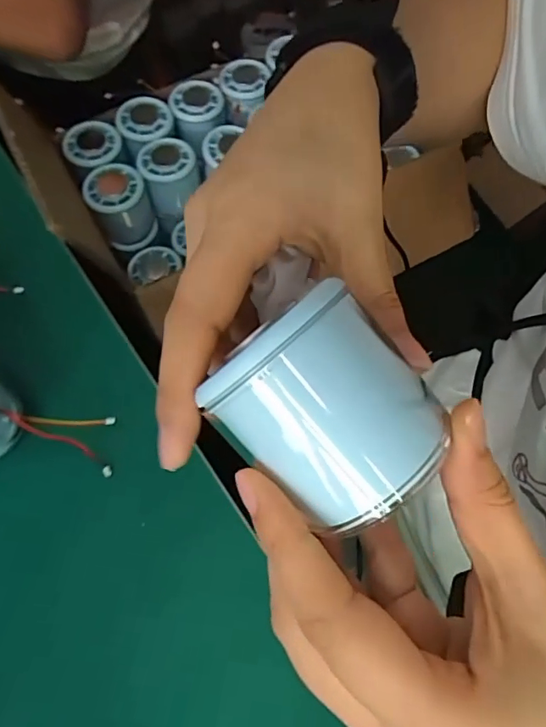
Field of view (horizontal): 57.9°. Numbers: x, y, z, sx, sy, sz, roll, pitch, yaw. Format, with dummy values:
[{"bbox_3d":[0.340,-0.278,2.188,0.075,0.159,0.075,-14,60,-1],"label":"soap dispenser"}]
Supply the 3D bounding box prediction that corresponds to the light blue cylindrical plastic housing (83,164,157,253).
[{"bbox_3d":[-0.155,-0.160,0.507,0.056,0.073,0.053,0,68,-1],"label":"light blue cylindrical plastic housing"}]

